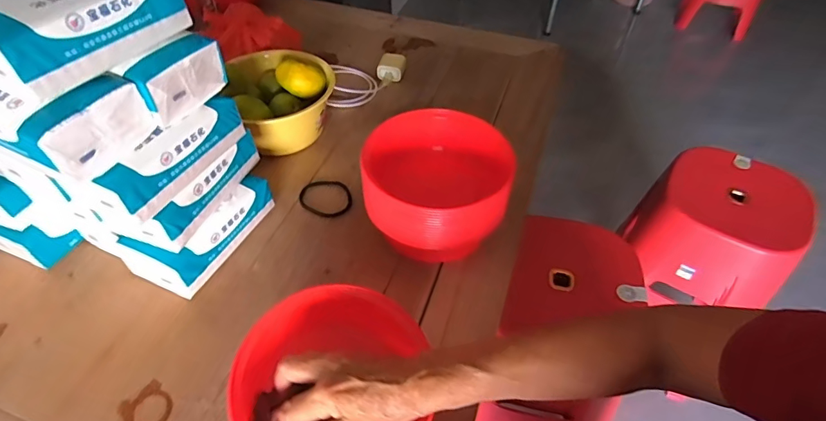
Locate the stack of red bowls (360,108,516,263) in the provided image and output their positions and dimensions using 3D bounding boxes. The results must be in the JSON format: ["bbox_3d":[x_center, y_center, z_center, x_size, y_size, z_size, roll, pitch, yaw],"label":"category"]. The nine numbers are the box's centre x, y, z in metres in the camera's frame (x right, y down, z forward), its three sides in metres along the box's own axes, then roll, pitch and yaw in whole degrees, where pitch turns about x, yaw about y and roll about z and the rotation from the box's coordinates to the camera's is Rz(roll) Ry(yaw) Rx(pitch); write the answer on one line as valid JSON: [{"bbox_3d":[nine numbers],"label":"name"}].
[{"bbox_3d":[0.027,-0.022,0.549,0.162,0.116,0.165,7,49,9],"label":"stack of red bowls"}]

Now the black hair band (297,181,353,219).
[{"bbox_3d":[-0.117,-0.018,0.618,0.072,0.006,0.064,27,53,20],"label":"black hair band"}]

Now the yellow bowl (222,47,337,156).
[{"bbox_3d":[-0.188,-0.161,0.675,0.146,0.099,0.151,1,49,-1],"label":"yellow bowl"}]

